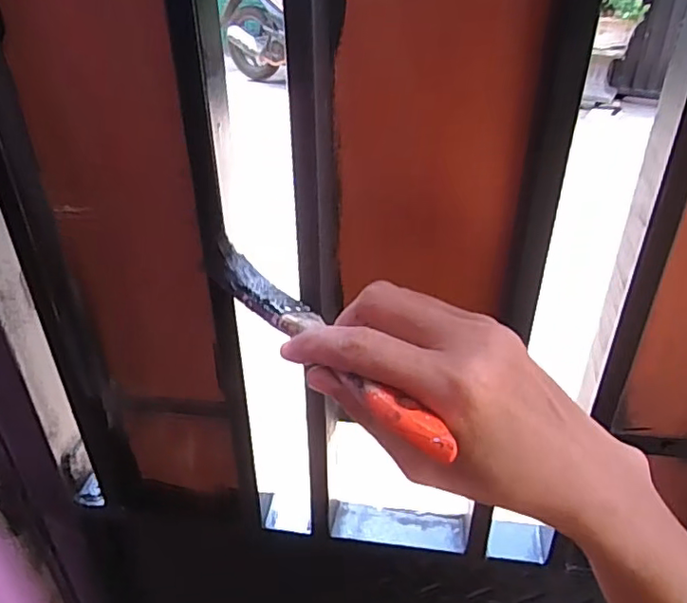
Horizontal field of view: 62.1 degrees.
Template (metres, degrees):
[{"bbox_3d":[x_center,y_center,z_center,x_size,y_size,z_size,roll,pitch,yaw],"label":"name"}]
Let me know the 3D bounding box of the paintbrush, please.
[{"bbox_3d":[-0.015,0.011,0.247,0.022,0.014,0.167,-22,37,-26],"label":"paintbrush"}]

